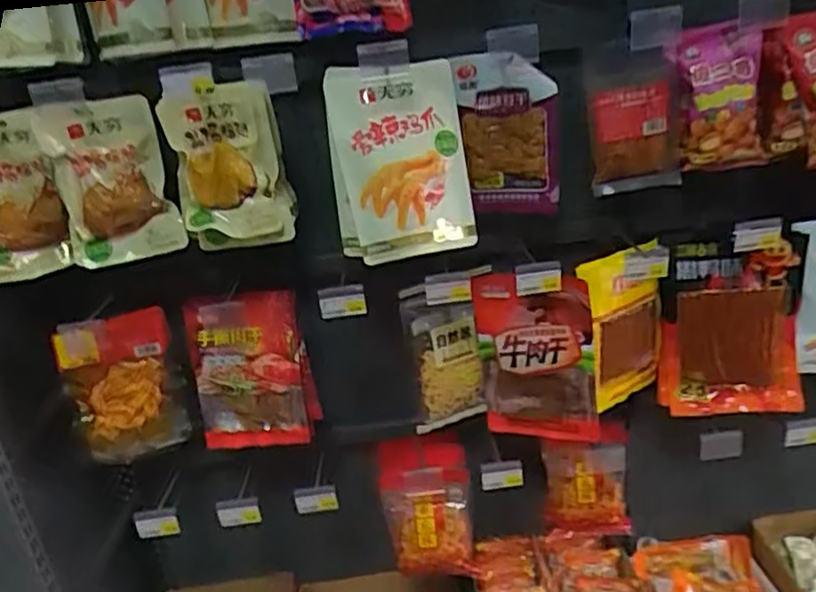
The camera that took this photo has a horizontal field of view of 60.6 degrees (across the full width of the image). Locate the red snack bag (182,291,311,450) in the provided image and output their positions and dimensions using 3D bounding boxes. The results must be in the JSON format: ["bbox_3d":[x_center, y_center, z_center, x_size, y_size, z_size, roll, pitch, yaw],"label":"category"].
[{"bbox_3d":[-0.237,0.116,1.028,0.161,0.247,0.034,-6,22,2],"label":"red snack bag"}]

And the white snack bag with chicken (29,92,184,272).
[{"bbox_3d":[-0.398,-0.151,0.936,0.148,0.211,0.030,-10,22,-9],"label":"white snack bag with chicken"}]

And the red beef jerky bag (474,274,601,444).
[{"bbox_3d":[0.184,0.090,1.024,0.172,0.260,0.037,5,25,28],"label":"red beef jerky bag"}]

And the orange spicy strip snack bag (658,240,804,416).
[{"bbox_3d":[0.477,0.050,1.028,0.195,0.258,0.053,0,22,16],"label":"orange spicy strip snack bag"}]

